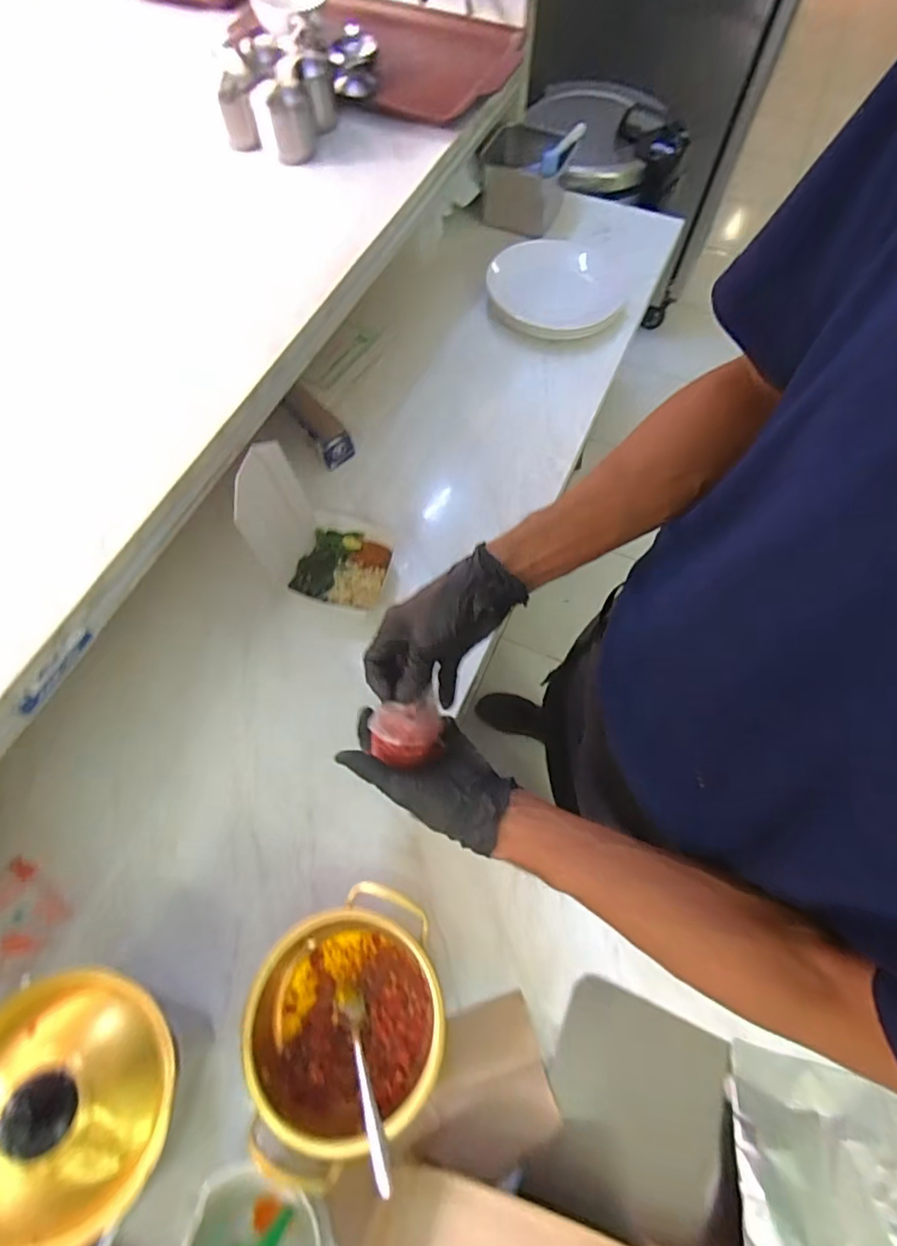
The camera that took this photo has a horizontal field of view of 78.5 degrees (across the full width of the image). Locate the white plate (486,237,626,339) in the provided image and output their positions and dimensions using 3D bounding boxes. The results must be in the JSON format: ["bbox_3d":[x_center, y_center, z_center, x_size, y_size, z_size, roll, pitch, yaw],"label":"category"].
[{"bbox_3d":[0.196,-0.608,0.981,0.274,0.031,0.226,-11,72,-16],"label":"white plate"}]

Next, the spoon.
[{"bbox_3d":[-0.073,0.402,0.485,0.022,0.025,0.161,-24,28,-10],"label":"spoon"}]

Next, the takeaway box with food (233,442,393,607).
[{"bbox_3d":[-0.162,-0.108,0.697,0.166,0.188,0.129,13,66,5],"label":"takeaway box with food"}]

